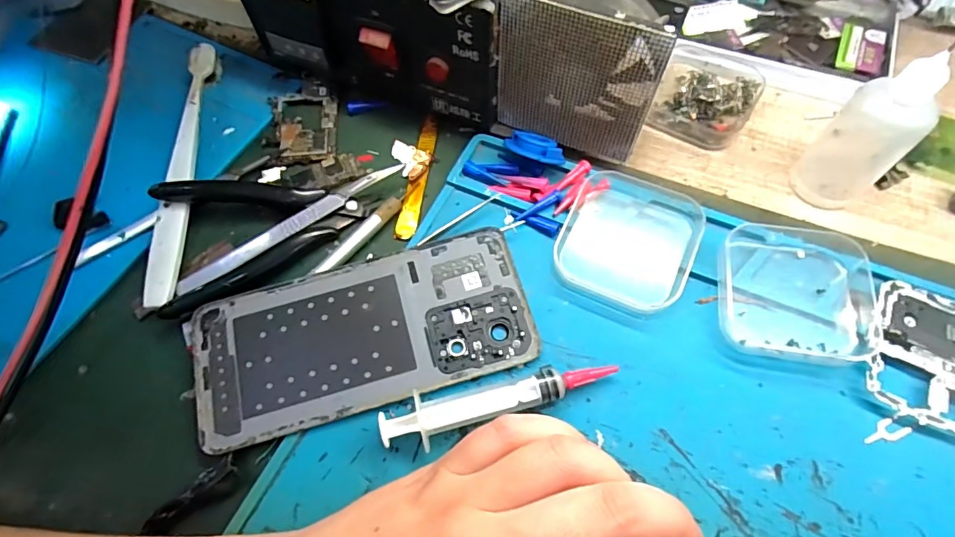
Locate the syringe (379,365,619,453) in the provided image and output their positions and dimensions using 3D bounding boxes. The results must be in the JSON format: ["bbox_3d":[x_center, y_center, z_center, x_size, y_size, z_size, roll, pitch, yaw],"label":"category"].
[{"bbox_3d":[0.009,0.057,0.207,0.102,0.014,0.019,-15,64,-4],"label":"syringe"}]

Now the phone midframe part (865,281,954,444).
[{"bbox_3d":[0.198,0.042,0.208,0.047,0.006,0.078,25,68,15],"label":"phone midframe part"}]

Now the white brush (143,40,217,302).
[{"bbox_3d":[-0.168,-0.061,0.272,0.015,0.016,0.175,-6,63,1],"label":"white brush"}]

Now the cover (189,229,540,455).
[{"bbox_3d":[-0.054,0.031,0.226,0.154,0.011,0.069,-16,64,-4],"label":"cover"}]

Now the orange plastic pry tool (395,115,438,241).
[{"bbox_3d":[-0.033,-0.053,0.274,0.011,0.004,0.083,12,65,-4],"label":"orange plastic pry tool"}]

